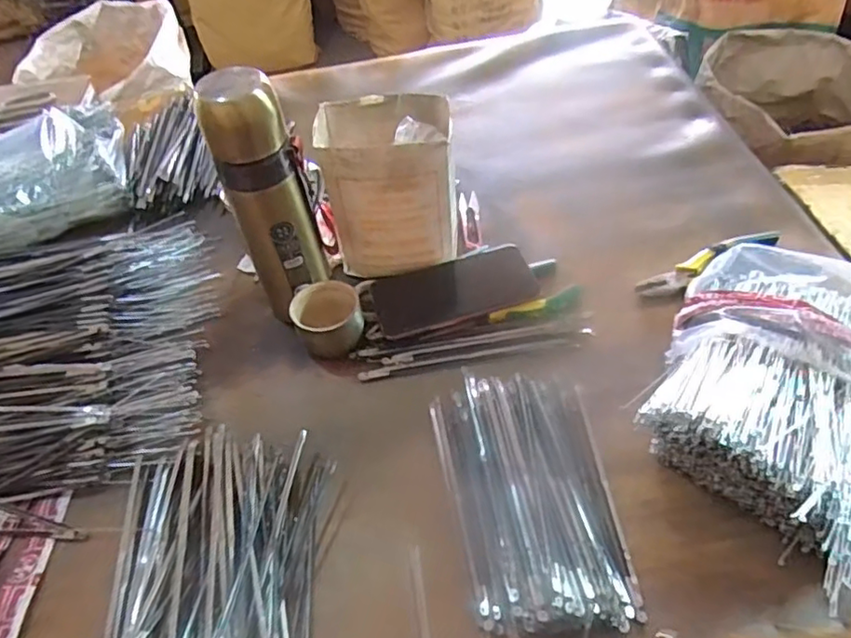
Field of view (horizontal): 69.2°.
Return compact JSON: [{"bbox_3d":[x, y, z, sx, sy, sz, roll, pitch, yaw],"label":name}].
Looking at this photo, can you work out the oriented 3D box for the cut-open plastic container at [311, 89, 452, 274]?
[{"bbox_3d":[-0.033,-0.128,0.600,0.121,0.138,0.099,-4,48,3],"label":"cut-open plastic container"}]

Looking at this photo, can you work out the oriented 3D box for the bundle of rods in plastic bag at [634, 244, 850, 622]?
[{"bbox_3d":[0.280,0.064,0.448,0.208,0.091,0.266,-27,51,-17],"label":"bundle of rods in plastic bag"}]

